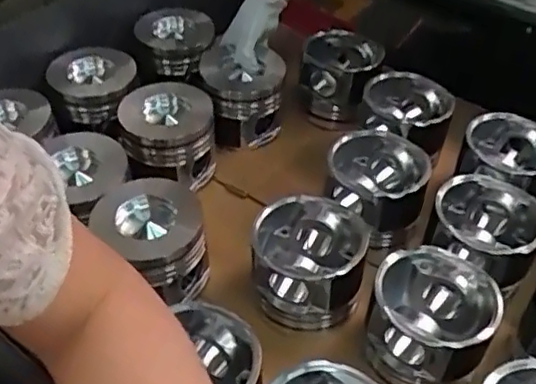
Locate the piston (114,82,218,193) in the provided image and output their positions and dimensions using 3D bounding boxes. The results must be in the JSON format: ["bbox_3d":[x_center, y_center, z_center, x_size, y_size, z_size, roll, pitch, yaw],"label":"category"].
[{"bbox_3d":[-0.124,-0.069,0.806,0.113,0.092,0.113,1,45,-1],"label":"piston"}]

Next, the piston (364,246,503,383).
[{"bbox_3d":[0.153,0.120,0.597,0.108,0.076,0.113,21,48,18],"label":"piston"}]

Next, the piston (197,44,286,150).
[{"bbox_3d":[-0.035,-0.126,0.877,0.114,0.094,0.113,-2,45,-4],"label":"piston"}]

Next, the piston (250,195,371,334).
[{"bbox_3d":[0.041,0.073,0.658,0.109,0.087,0.110,5,45,3],"label":"piston"}]

